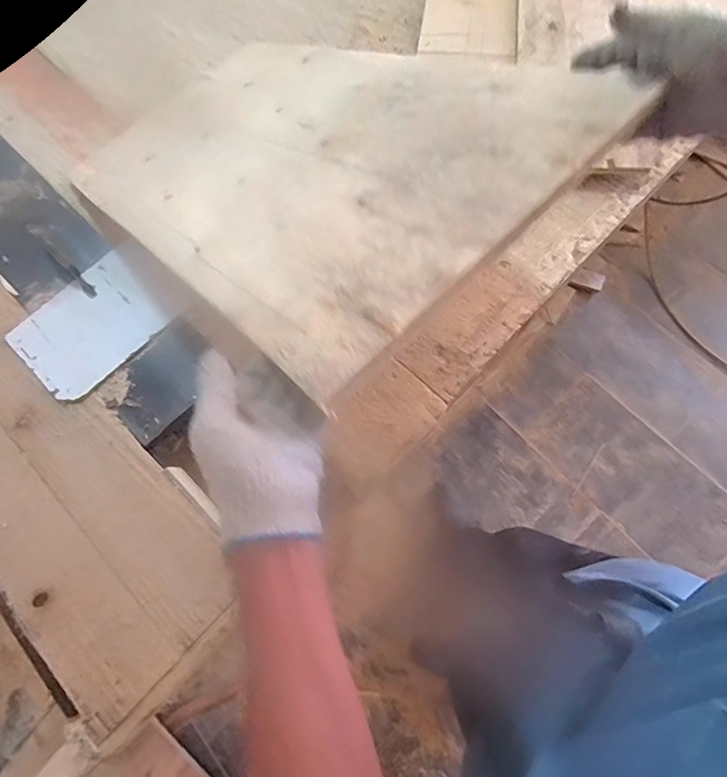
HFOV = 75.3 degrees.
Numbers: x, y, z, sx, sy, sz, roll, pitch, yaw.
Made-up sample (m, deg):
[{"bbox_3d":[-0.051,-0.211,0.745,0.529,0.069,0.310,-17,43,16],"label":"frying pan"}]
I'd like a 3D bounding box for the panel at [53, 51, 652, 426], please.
[{"bbox_3d":[-0.091,-0.289,0.563,0.405,0.008,0.675,-43,51,-11],"label":"panel"}]

